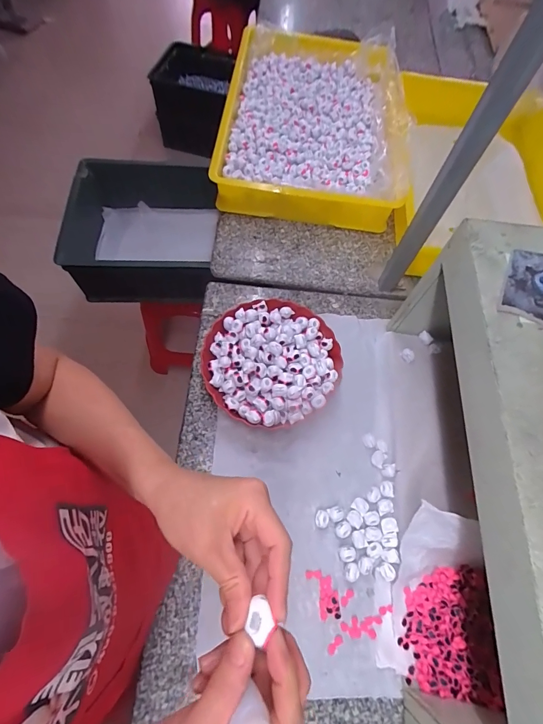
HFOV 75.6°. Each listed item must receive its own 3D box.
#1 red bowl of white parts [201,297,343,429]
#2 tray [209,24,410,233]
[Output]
[{"bbox_3d":[0.003,-0.003,0.632,0.240,0.065,0.225,1,66,-3],"label":"red bowl of white parts"},{"bbox_3d":[0.105,-0.618,0.874,0.423,0.124,0.638,5,66,-1],"label":"tray"}]

